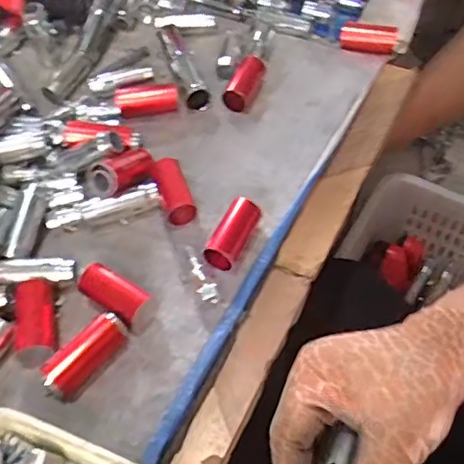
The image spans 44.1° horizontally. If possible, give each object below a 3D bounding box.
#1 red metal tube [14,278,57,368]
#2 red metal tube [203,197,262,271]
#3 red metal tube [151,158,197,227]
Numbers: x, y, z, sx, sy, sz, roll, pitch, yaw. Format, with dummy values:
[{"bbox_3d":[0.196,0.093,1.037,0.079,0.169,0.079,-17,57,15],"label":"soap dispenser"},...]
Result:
[{"bbox_3d":[-0.158,0.071,0.456,0.030,0.024,0.067,-10,55,-6],"label":"red metal tube"},{"bbox_3d":[0.002,0.001,0.496,0.028,0.030,0.062,20,57,14],"label":"red metal tube"},{"bbox_3d":[-0.055,-0.039,0.525,0.027,0.021,0.065,-15,55,-10],"label":"red metal tube"}]

